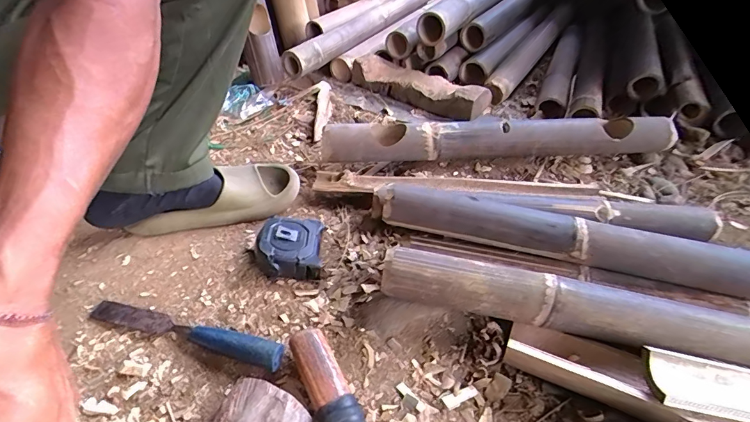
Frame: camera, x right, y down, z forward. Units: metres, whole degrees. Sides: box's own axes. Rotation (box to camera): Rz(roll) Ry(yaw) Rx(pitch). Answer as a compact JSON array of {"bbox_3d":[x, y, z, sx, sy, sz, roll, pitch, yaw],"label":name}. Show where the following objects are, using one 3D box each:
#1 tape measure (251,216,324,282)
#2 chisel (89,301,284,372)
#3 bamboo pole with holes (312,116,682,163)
[{"bbox_3d":[-0.110,0.047,0.517,0.087,0.044,0.083,-3,40,-7],"label":"tape measure"},{"bbox_3d":[-0.206,0.125,0.432,0.234,0.031,0.023,13,41,12],"label":"chisel"},{"bbox_3d":[0.218,-0.118,0.710,0.613,0.084,0.080,0,40,-4],"label":"bamboo pole with holes"}]

